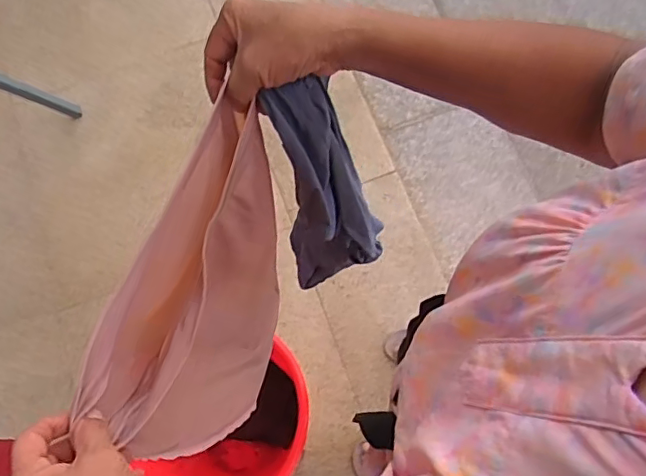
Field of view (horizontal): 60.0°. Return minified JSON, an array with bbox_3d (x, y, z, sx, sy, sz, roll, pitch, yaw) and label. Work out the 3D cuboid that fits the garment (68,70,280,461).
[{"bbox_3d":[-0.101,0.057,0.494,0.091,0.218,0.260,14,75,6],"label":"garment"}]

